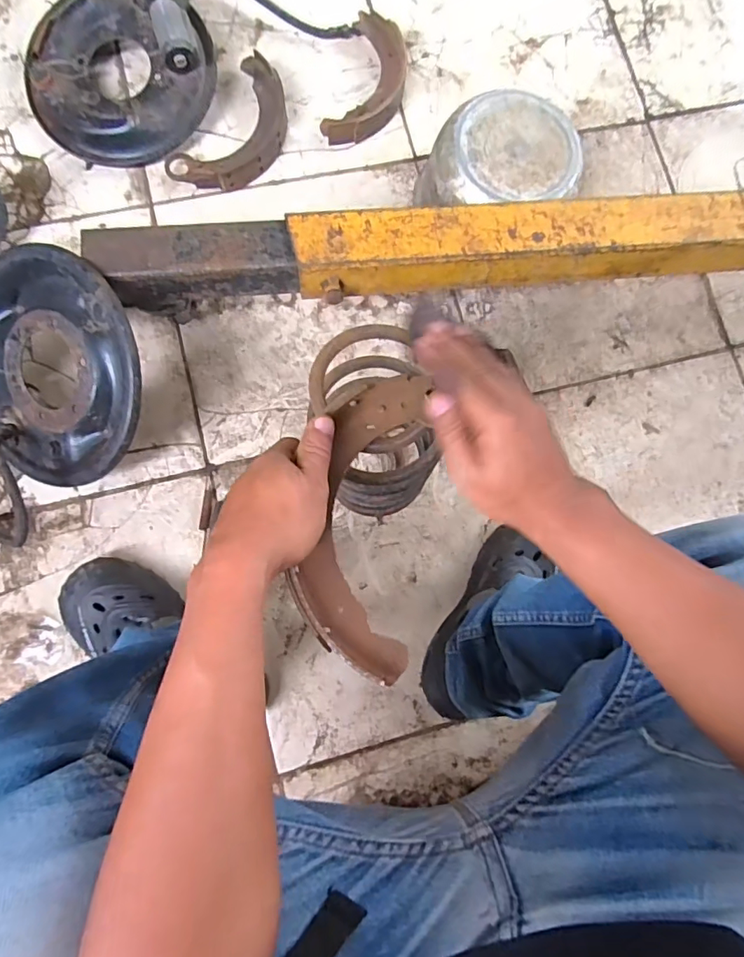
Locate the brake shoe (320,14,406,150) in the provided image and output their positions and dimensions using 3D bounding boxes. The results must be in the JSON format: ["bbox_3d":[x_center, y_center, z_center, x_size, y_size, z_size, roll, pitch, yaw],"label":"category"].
[{"bbox_3d":[-0.002,-0.607,0.794,0.097,0.033,0.221,19,82,-2],"label":"brake shoe"}]

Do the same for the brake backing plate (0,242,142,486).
[{"bbox_3d":[-0.374,-0.130,0.605,0.264,0.026,0.256,5,104,19],"label":"brake backing plate"}]

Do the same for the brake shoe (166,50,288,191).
[{"bbox_3d":[-0.198,-0.513,0.762,0.117,0.033,0.217,34,82,0],"label":"brake shoe"}]

